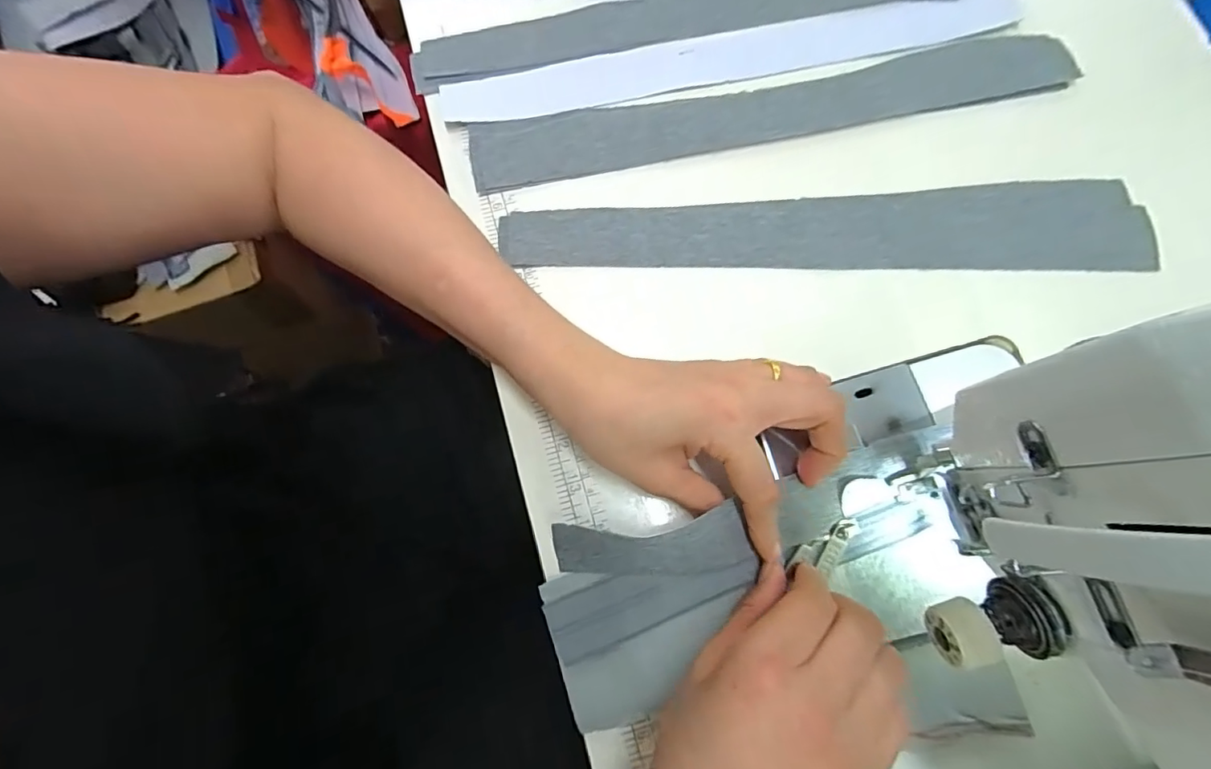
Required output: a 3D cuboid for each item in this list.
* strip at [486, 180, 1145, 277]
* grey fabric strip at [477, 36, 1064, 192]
[{"bbox_3d":[0.132,-0.098,0.324,0.386,0.008,0.057,0,78,1],"label":"strip"},{"bbox_3d":[0.110,-0.183,0.345,0.397,0.008,0.047,-11,80,-2],"label":"grey fabric strip"}]

